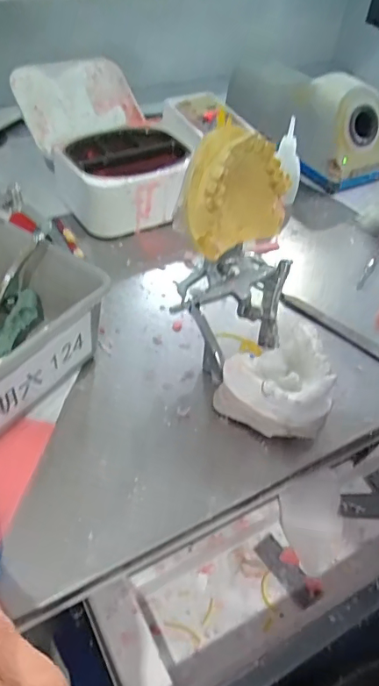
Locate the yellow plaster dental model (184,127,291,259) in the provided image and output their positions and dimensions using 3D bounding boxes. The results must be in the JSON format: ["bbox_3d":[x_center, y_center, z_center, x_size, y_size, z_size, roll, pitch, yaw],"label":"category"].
[{"bbox_3d":[0.028,-0.086,0.286,0.064,0.069,0.024,-24,53,-26],"label":"yellow plaster dental model"}]

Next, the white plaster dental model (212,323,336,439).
[{"bbox_3d":[0.061,0.027,0.326,0.065,0.044,0.064,29,51,19],"label":"white plaster dental model"}]

